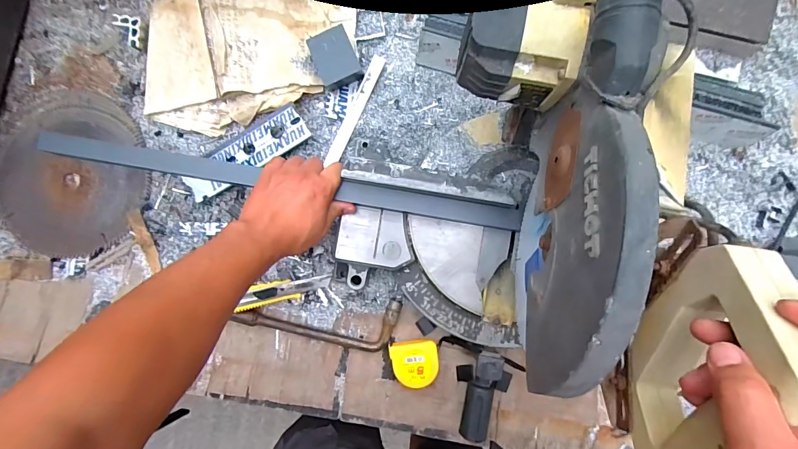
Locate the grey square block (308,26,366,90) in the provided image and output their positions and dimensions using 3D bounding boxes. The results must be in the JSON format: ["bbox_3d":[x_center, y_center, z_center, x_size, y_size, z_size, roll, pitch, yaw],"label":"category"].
[{"bbox_3d":[-0.098,-0.253,0.604,0.062,0.038,0.079,-25,87,0],"label":"grey square block"}]

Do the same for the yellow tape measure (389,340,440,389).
[{"bbox_3d":[0.025,0.208,0.595,0.070,0.033,0.066,-8,87,0],"label":"yellow tape measure"}]

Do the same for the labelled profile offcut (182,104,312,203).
[{"bbox_3d":[-0.240,-0.113,0.615,0.204,0.036,0.067,-29,87,-1],"label":"labelled profile offcut"}]

